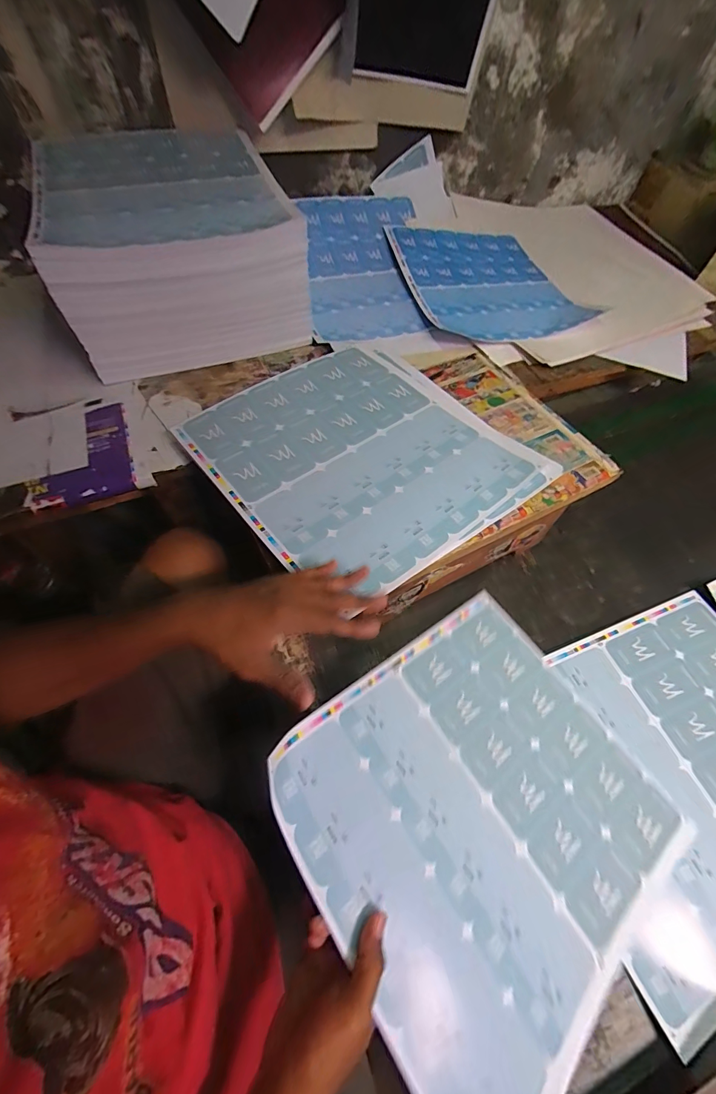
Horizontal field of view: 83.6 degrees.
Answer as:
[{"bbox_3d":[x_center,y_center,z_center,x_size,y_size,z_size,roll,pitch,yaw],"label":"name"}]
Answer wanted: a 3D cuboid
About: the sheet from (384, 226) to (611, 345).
[{"bbox_3d":[0.264,-0.577,0.844,0.340,0.054,0.418,-18,63,-13],"label":"sheet"}]

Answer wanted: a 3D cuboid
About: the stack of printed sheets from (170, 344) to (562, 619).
[{"bbox_3d":[0.003,-0.136,0.561,0.368,0.020,0.391,-33,66,-18],"label":"stack of printed sheets"}]

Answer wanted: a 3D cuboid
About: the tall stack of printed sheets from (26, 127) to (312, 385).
[{"bbox_3d":[-0.318,-0.523,0.709,0.359,0.193,0.399,-17,63,-12],"label":"tall stack of printed sheets"}]

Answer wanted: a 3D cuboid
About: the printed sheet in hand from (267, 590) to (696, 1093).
[{"bbox_3d":[0.142,0.275,0.429,0.383,0.023,0.359,-25,69,-32],"label":"printed sheet in hand"}]

